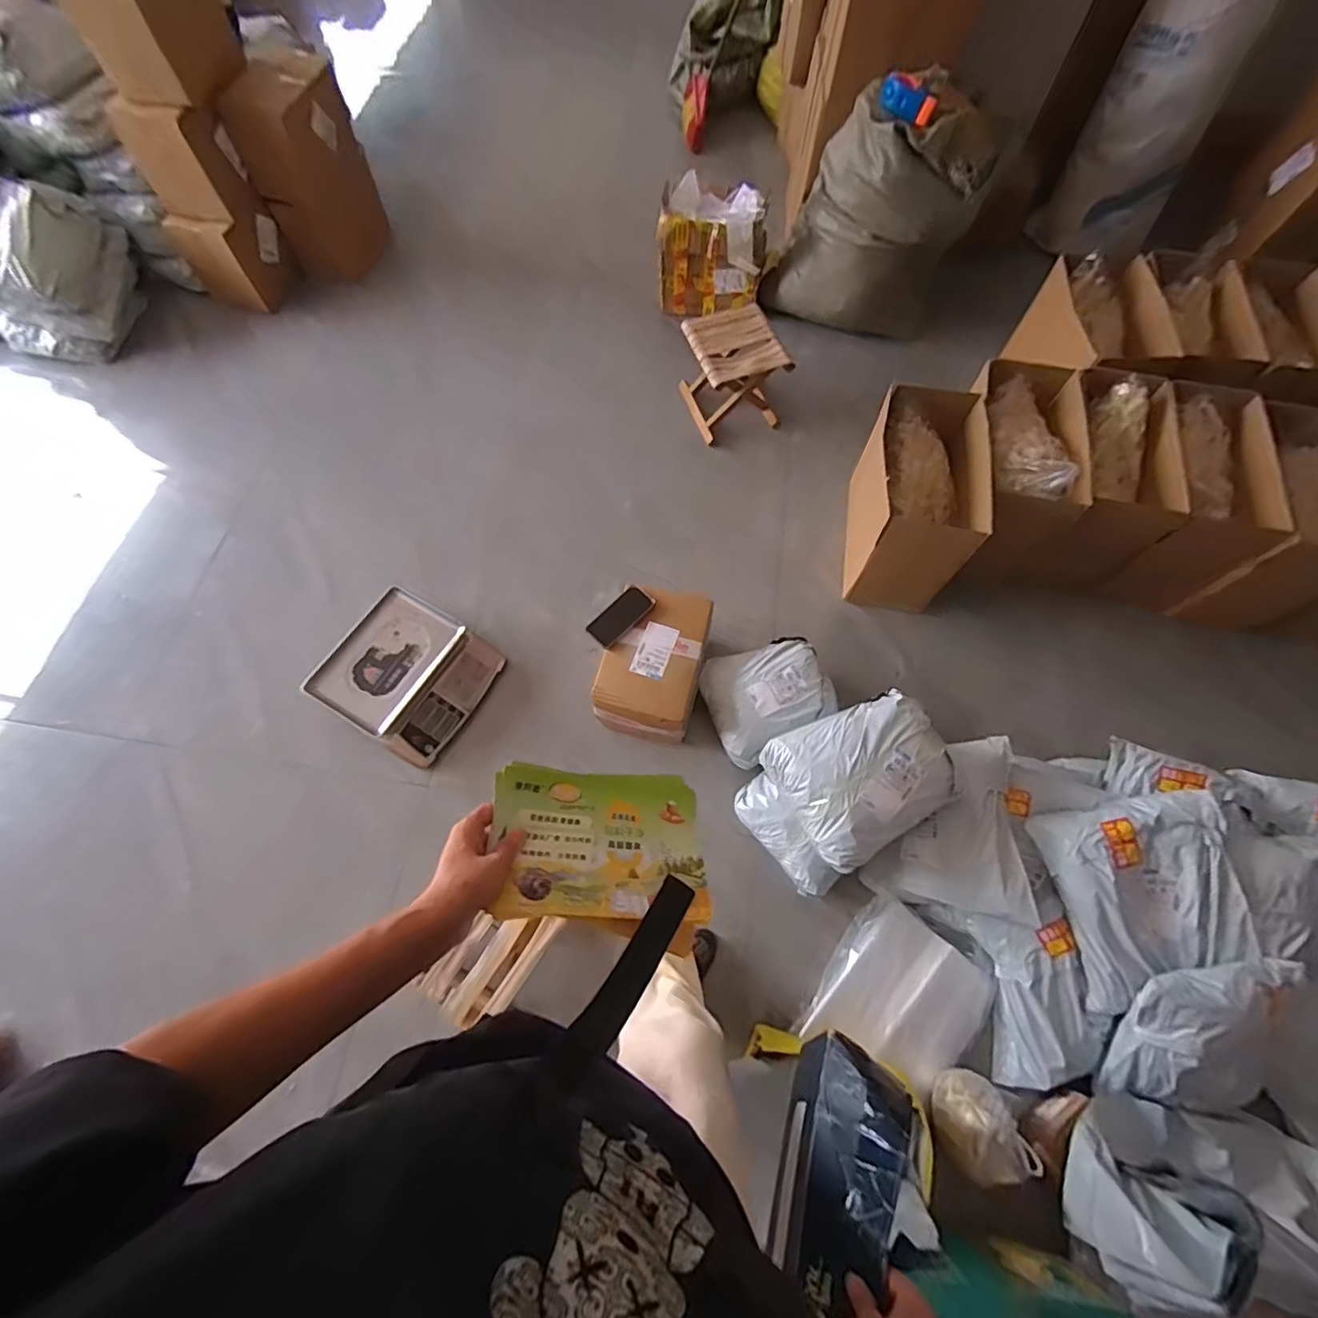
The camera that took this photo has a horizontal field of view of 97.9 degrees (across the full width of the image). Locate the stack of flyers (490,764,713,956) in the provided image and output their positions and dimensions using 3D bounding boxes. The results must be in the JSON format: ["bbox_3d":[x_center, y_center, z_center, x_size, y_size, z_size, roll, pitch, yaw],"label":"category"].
[{"bbox_3d":[-0.054,0.182,0.558,0.210,0.019,0.165,12,46,-21],"label":"stack of flyers"}]

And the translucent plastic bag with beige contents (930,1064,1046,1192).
[{"bbox_3d":[0.574,0.858,1.048,0.133,0.123,0.177,-25,69,-11],"label":"translucent plastic bag with beige contents"}]

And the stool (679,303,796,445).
[{"bbox_3d":[0.206,-0.829,1.686,0.254,0.249,0.258,-18,68,-8],"label":"stool"}]

